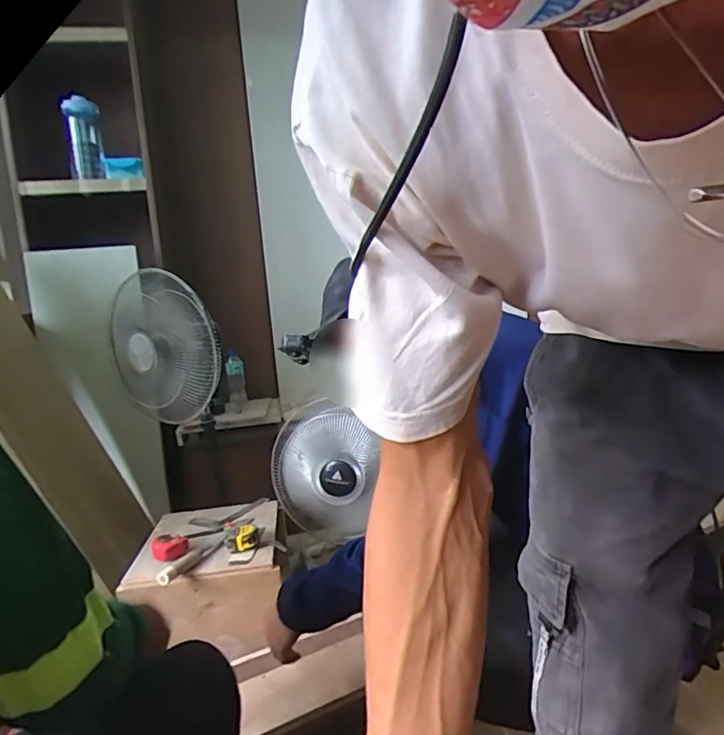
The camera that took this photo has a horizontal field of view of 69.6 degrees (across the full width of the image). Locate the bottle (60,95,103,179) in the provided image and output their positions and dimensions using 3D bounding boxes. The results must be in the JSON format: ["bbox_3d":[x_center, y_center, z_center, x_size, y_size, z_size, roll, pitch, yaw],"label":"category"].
[{"bbox_3d":[-0.853,-0.701,1.600,0.097,0.237,0.092,-9,7,-28],"label":"bottle"}]

